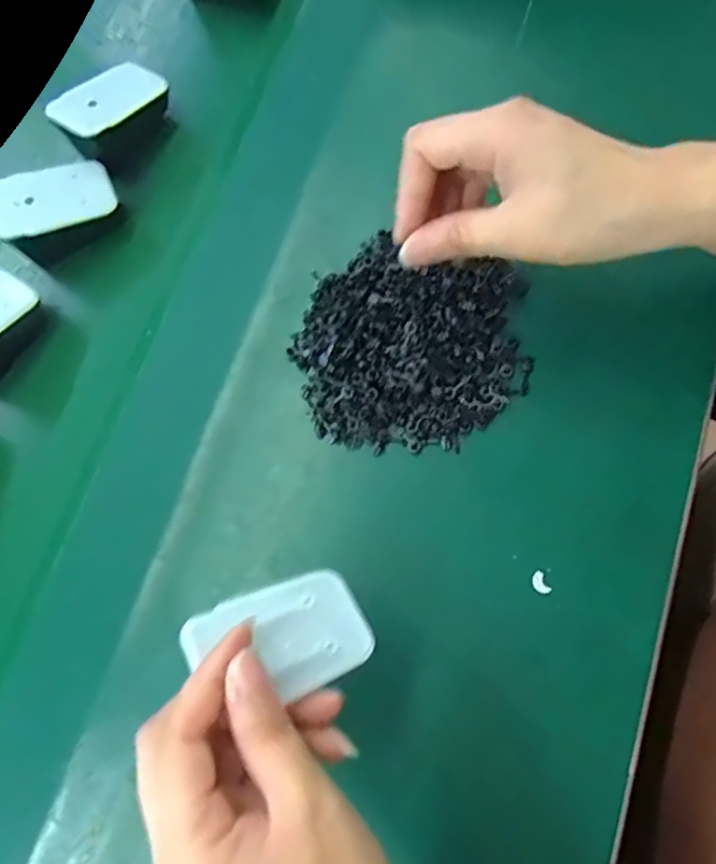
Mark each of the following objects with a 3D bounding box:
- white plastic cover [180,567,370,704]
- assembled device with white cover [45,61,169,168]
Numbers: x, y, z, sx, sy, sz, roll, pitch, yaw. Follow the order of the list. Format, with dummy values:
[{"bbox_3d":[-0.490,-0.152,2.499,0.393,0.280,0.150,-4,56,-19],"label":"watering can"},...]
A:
[{"bbox_3d":[-0.030,0.082,0.255,0.070,0.004,0.044,-15,59,-31],"label":"white plastic cover"},{"bbox_3d":[-0.149,-0.196,0.403,0.071,0.039,0.051,-42,72,-5],"label":"assembled device with white cover"}]

